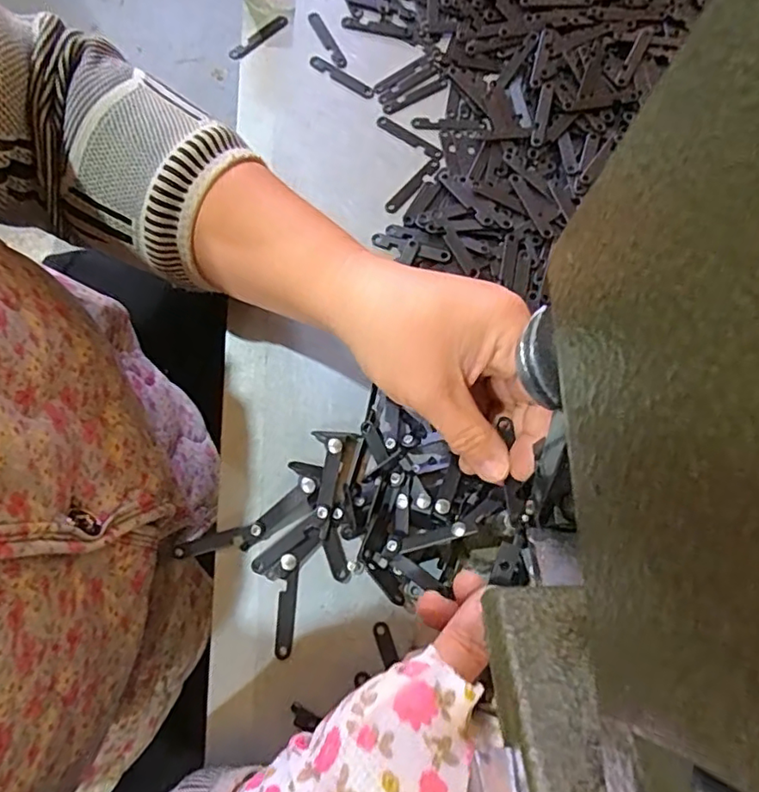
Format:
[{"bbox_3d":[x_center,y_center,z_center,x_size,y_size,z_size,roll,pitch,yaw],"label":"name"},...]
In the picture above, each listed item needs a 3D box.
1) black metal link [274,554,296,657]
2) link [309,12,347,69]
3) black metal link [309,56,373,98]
[{"bbox_3d":[-0.051,0.113,0.314,0.009,0.004,0.052,2,74,1],"label":"black metal link"},{"bbox_3d":[-0.038,-0.257,0.422,0.009,0.004,0.053,-25,75,-6],"label":"link"},{"bbox_3d":[-0.027,-0.225,0.412,0.052,0.004,0.009,35,78,10],"label":"black metal link"}]

